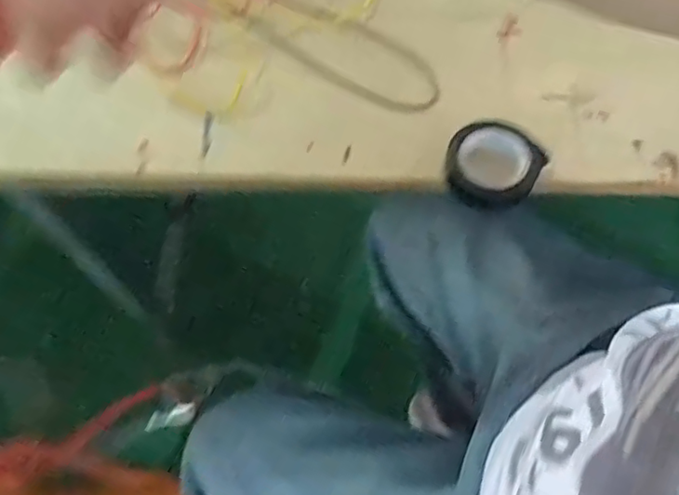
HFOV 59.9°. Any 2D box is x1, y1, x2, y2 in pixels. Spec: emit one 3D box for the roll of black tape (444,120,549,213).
[{"bbox_3d":[0.101,-0.053,0.392,0.059,0.023,0.054,0,67,1],"label":"roll of black tape"}]

